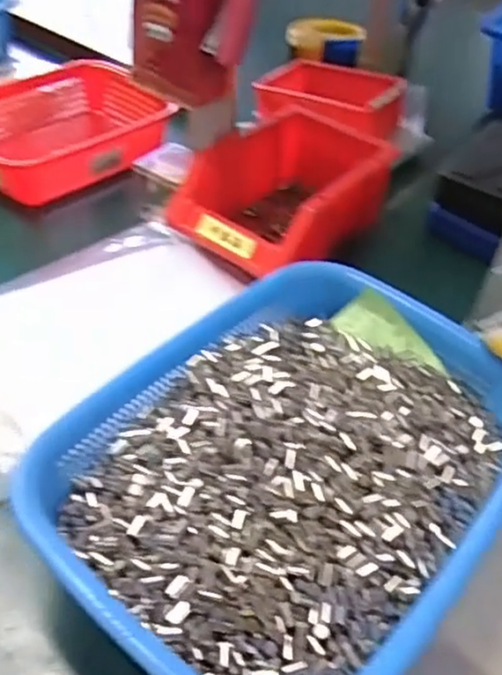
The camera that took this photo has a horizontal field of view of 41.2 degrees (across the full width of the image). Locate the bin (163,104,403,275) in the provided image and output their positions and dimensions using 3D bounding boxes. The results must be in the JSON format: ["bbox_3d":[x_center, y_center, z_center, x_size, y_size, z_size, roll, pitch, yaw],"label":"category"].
[{"bbox_3d":[0.033,-0.128,0.596,0.130,0.074,0.186,31,49,23],"label":"bin"}]

